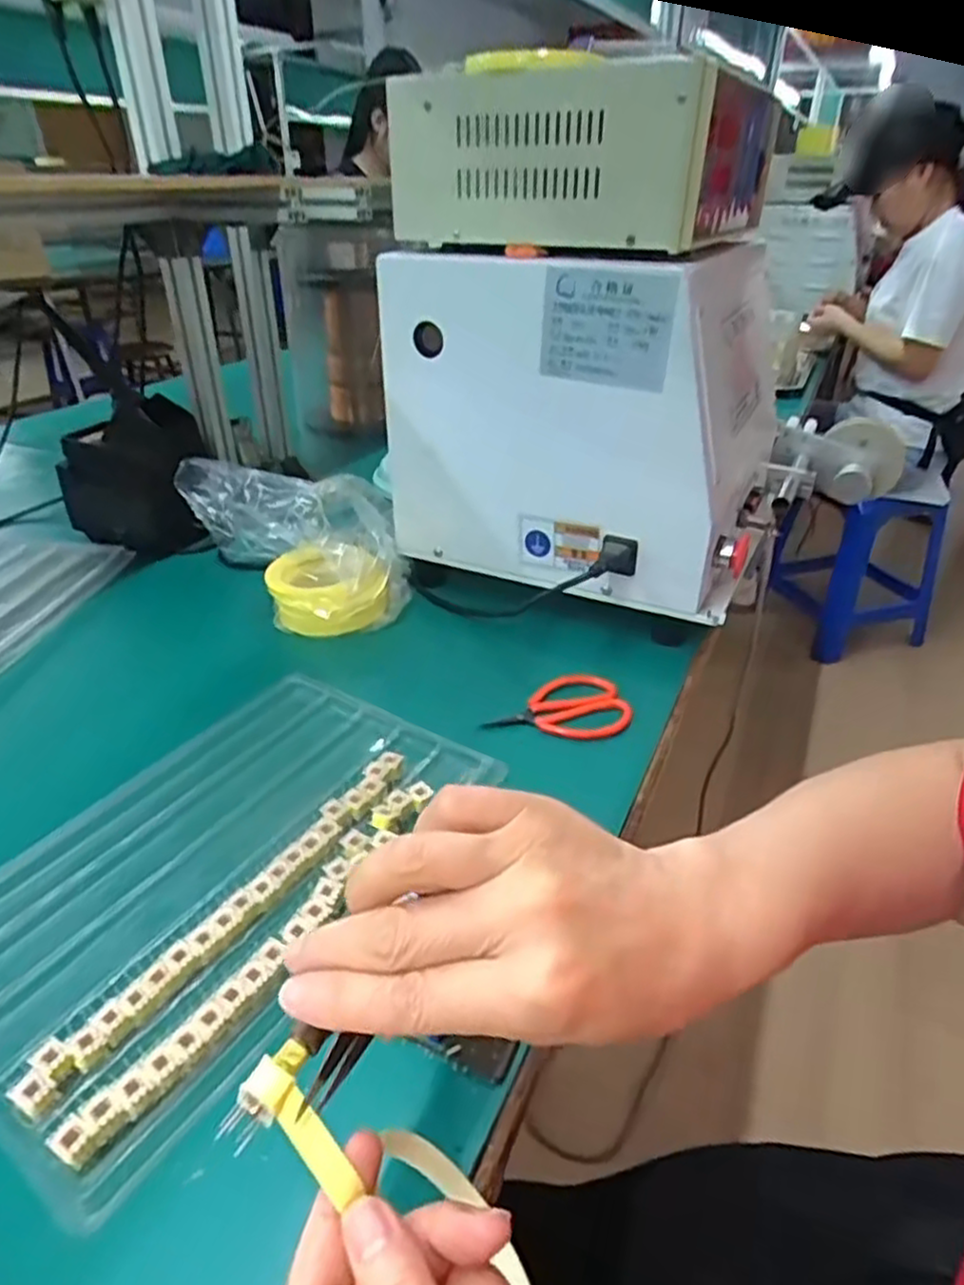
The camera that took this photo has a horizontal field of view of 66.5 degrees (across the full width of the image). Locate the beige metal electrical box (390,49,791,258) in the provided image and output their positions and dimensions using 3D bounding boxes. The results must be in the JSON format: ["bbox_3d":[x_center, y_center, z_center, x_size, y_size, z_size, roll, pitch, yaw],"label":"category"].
[{"bbox_3d":[0.083,-0.391,0.600,0.256,0.109,0.199,20,37,29],"label":"beige metal electrical box"}]

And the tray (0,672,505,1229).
[{"bbox_3d":[-0.173,0.130,0.465,0.225,0.028,0.321,19,36,28],"label":"tray"}]

